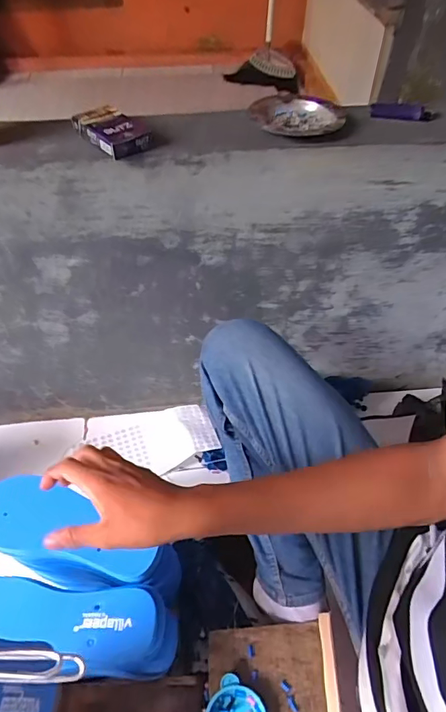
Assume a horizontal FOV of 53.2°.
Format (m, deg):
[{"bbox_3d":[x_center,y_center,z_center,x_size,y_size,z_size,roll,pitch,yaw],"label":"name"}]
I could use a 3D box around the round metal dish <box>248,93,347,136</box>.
[{"bbox_3d":[0.094,-0.303,0.568,0.115,0.023,0.103,8,52,6],"label":"round metal dish"}]

